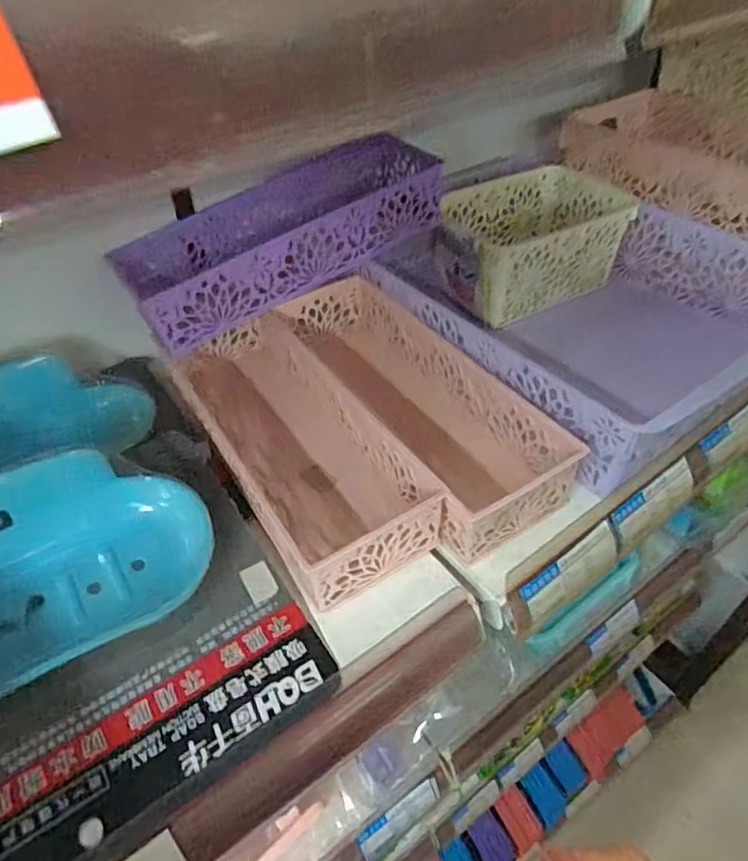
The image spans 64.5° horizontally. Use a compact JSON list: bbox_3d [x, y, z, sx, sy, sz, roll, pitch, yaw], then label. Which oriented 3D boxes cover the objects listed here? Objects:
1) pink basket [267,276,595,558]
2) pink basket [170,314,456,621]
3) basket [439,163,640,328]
[{"bbox_3d":[0.022,-0.028,0.425,0.092,0.053,0.251,-25,50,-22],"label":"pink basket"},{"bbox_3d":[-0.058,-0.006,0.406,0.096,0.049,0.249,-24,49,-21],"label":"pink basket"},{"bbox_3d":[0.131,-0.173,0.543,0.165,0.072,0.121,-20,48,-18],"label":"basket"}]

